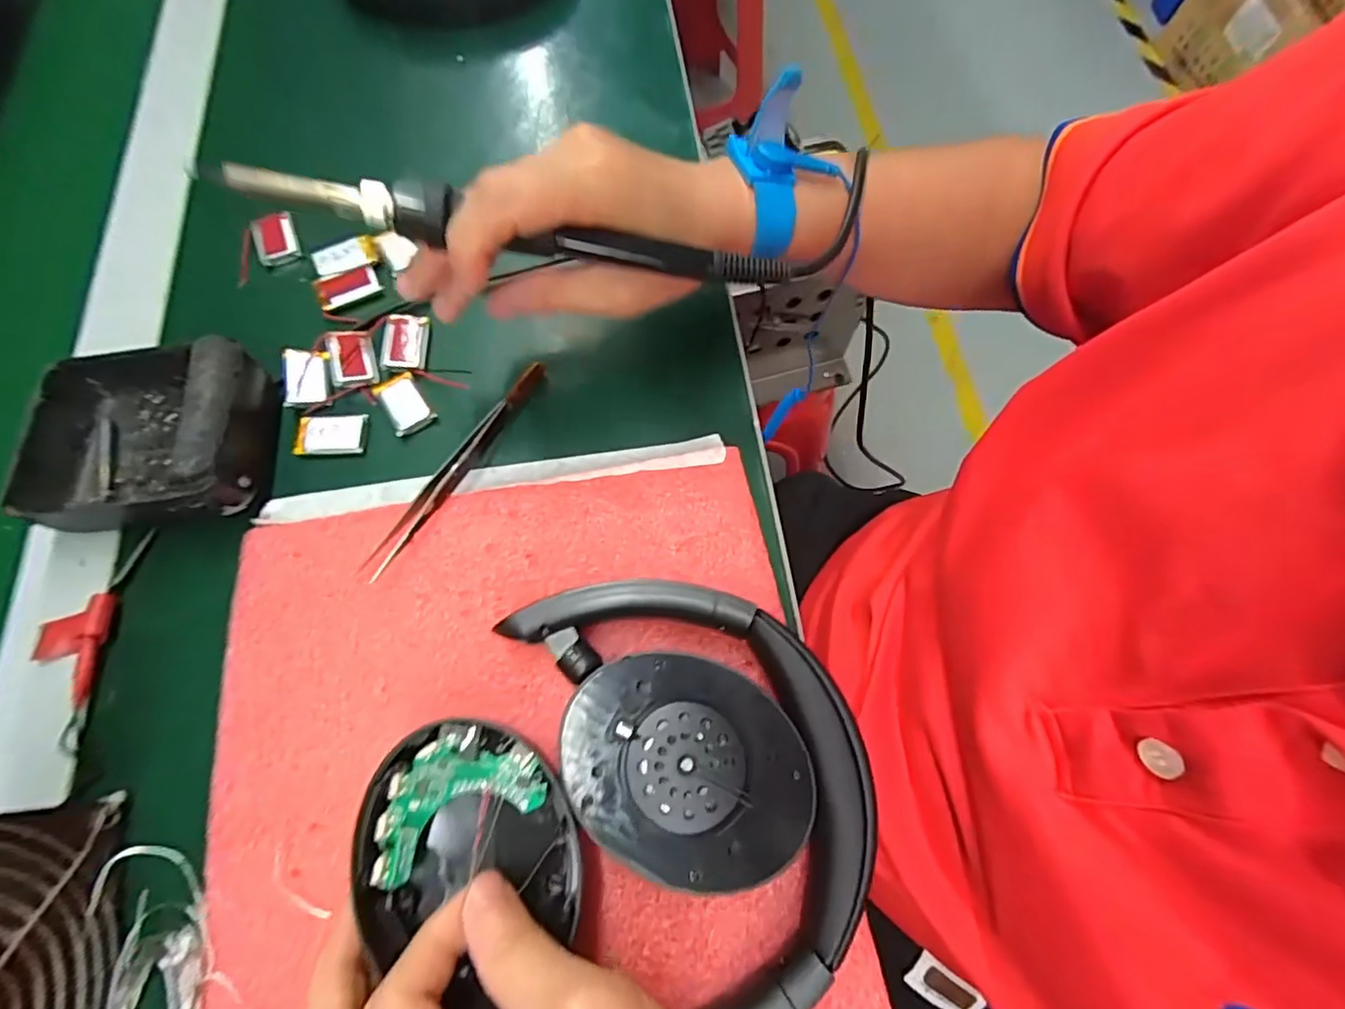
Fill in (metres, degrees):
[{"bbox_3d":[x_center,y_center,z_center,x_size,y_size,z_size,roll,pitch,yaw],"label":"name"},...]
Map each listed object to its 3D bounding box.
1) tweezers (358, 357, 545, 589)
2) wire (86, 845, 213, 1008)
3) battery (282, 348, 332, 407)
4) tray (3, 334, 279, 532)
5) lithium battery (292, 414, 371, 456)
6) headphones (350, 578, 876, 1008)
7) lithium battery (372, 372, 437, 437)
[{"bbox_3d":[-0.096,-0.019,0.275,0.011,0.008,0.122,31,73,11],"label":"tweezers"},{"bbox_3d":[-0.178,0.168,0.204,0.035,0.009,0.094,-11,70,-3],"label":"wire"},{"bbox_3d":[-0.179,-0.063,0.296,0.020,0.004,0.031,-10,70,-3],"label":"battery"},{"bbox_3d":[-0.234,-0.031,0.267,0.099,0.038,0.086,-4,70,-1],"label":"tray"},{"bbox_3d":[-0.163,-0.033,0.289,0.033,0.005,0.020,-2,70,0],"label":"lithium battery"},{"bbox_3d":[-0.013,0.097,0.221,0.161,0.030,0.135,15,71,6],"label":"headphones"},{"bbox_3d":[-0.131,-0.050,0.294,0.020,0.004,0.034,-32,73,-10],"label":"lithium battery"}]

